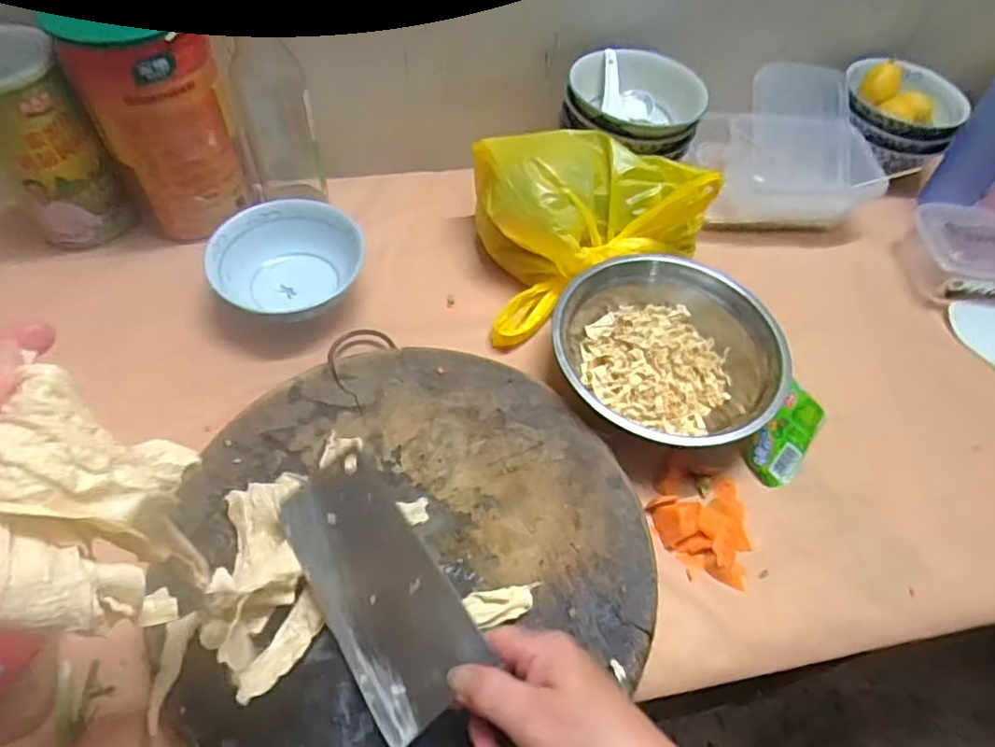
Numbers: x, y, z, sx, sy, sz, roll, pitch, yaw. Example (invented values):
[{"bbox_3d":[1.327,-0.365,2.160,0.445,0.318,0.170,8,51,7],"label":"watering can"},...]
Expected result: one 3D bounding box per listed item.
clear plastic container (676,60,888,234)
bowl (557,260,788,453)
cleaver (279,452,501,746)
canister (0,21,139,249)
[{"bbox_3d":[0.339,-0.258,0.743,0.188,0.128,0.135,-2,55,-6],"label":"clear plastic container"},{"bbox_3d":[0.151,-0.018,0.590,0.197,0.078,0.174,-8,56,-10],"label":"bowl"},{"bbox_3d":[-0.040,0.172,0.388,0.086,0.023,0.286,-45,61,-2],"label":"cleaver"},{"bbox_3d":[-0.444,-0.227,0.621,0.097,0.174,0.094,-30,62,-23],"label":"canister"}]

